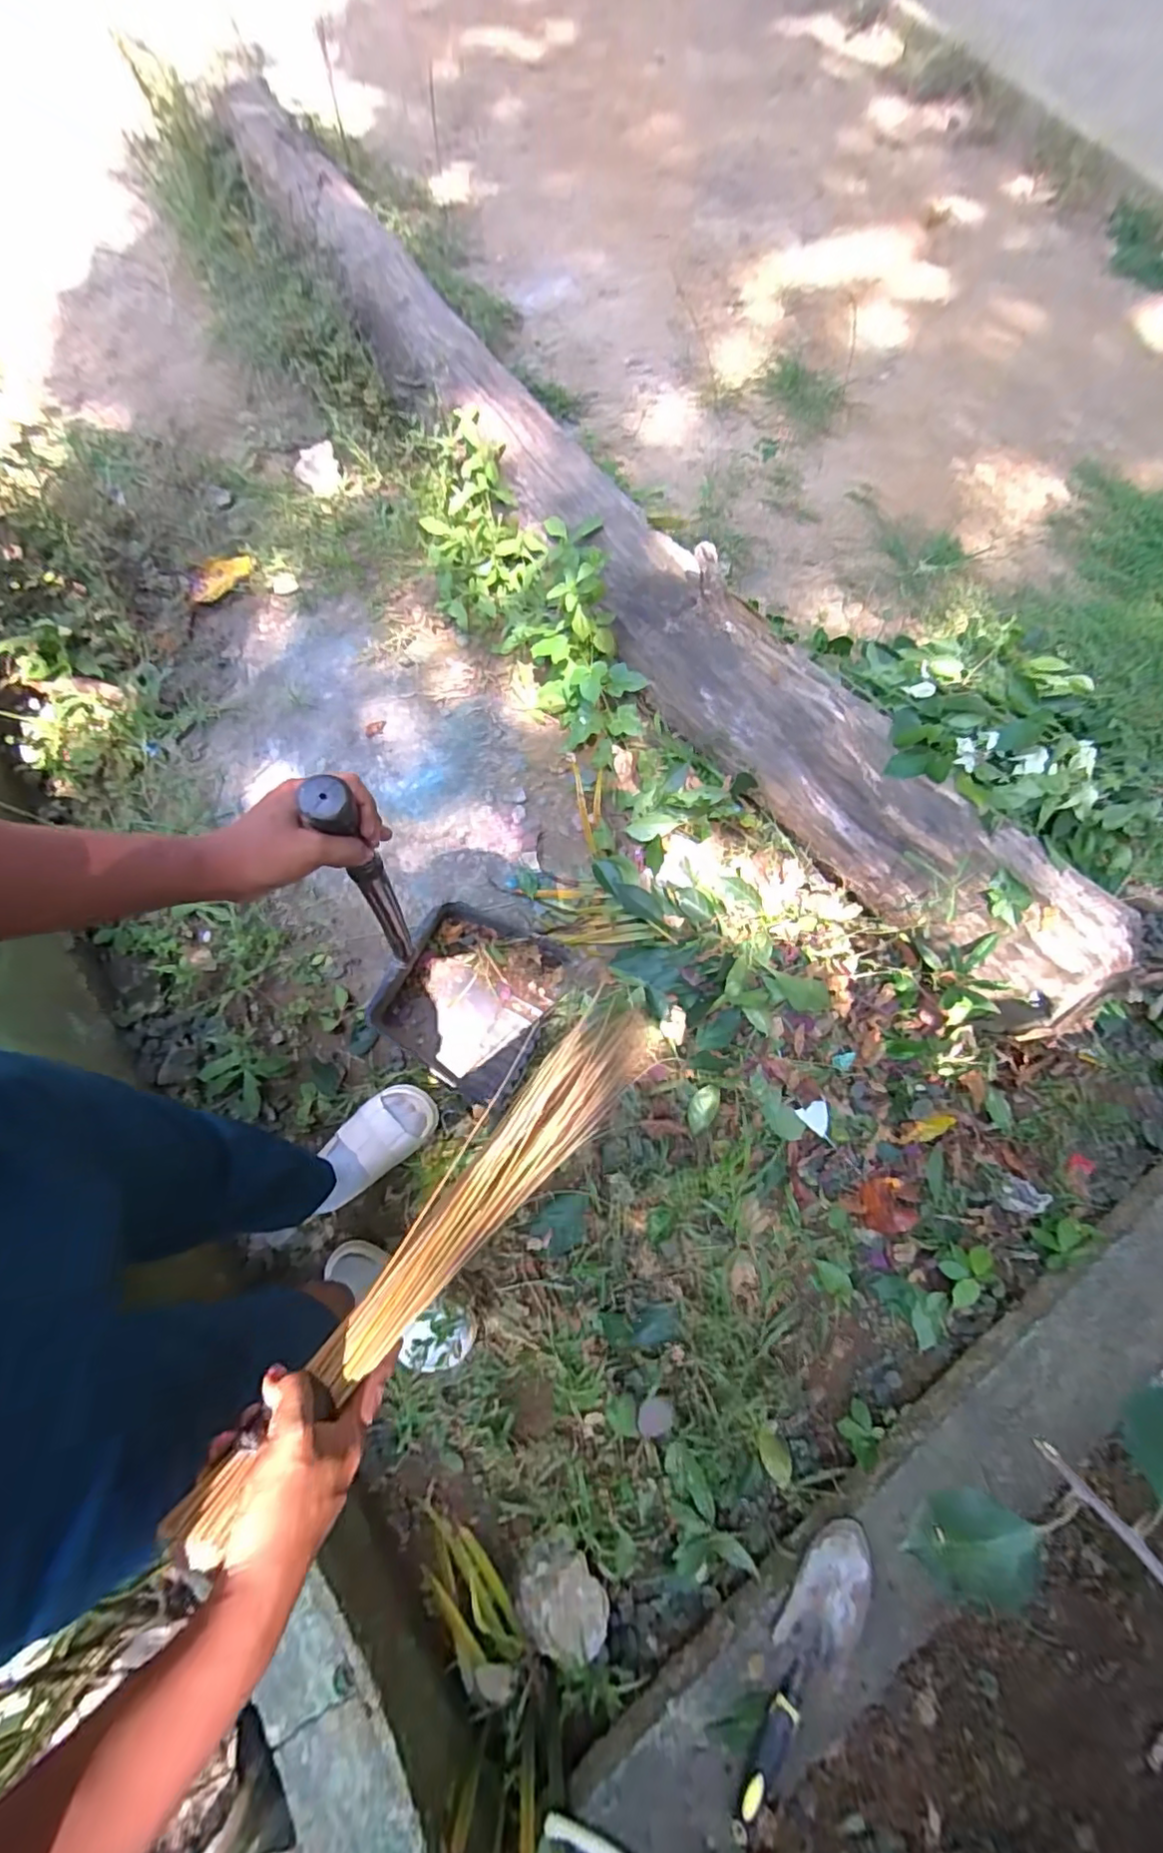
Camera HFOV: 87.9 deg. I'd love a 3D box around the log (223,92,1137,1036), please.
[{"bbox_3d":[0.011,-0.765,1.129,0.228,0.161,2.341,-37,79,-11],"label":"log"}]

